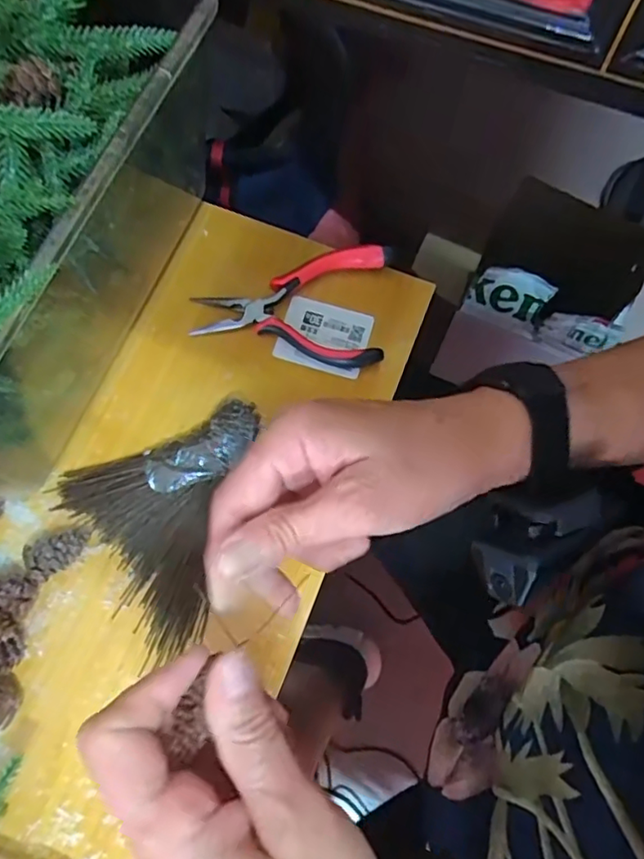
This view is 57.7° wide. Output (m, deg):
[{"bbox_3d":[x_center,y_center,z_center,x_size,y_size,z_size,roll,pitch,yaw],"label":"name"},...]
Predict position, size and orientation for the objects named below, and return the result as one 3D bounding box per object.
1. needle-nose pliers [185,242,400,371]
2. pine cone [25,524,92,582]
[{"bbox_3d":[-0.020,-0.087,0.395,0.127,0.024,0.082,7,71,0],"label":"needle-nose pliers"},{"bbox_3d":[-0.150,0.069,0.336,0.034,0.020,0.022,-34,76,-12],"label":"pine cone"}]

